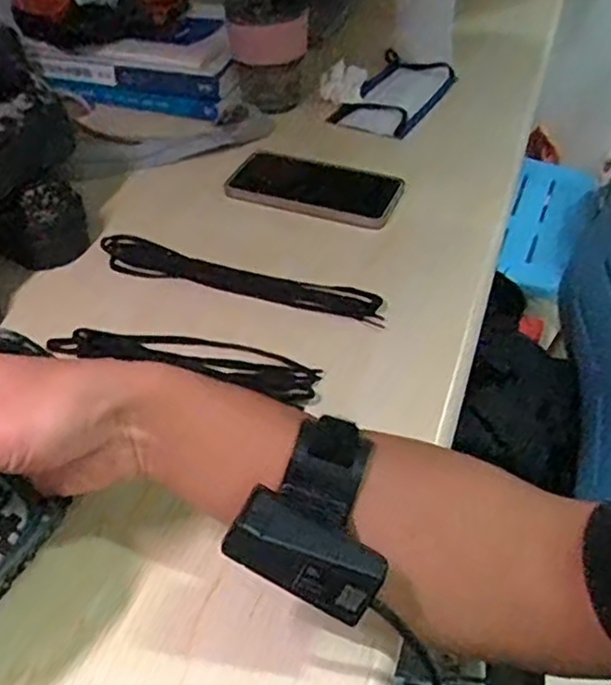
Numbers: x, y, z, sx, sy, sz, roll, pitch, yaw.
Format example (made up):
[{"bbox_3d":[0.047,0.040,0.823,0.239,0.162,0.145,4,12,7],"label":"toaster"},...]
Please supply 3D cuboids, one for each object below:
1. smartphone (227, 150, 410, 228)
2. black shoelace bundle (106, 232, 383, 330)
[{"bbox_3d":[0.006,-0.146,0.651,0.162,0.016,0.073,18,47,19],"label":"smartphone"},{"bbox_3d":[-0.054,-0.051,0.556,0.238,0.015,0.032,14,46,15],"label":"black shoelace bundle"}]

